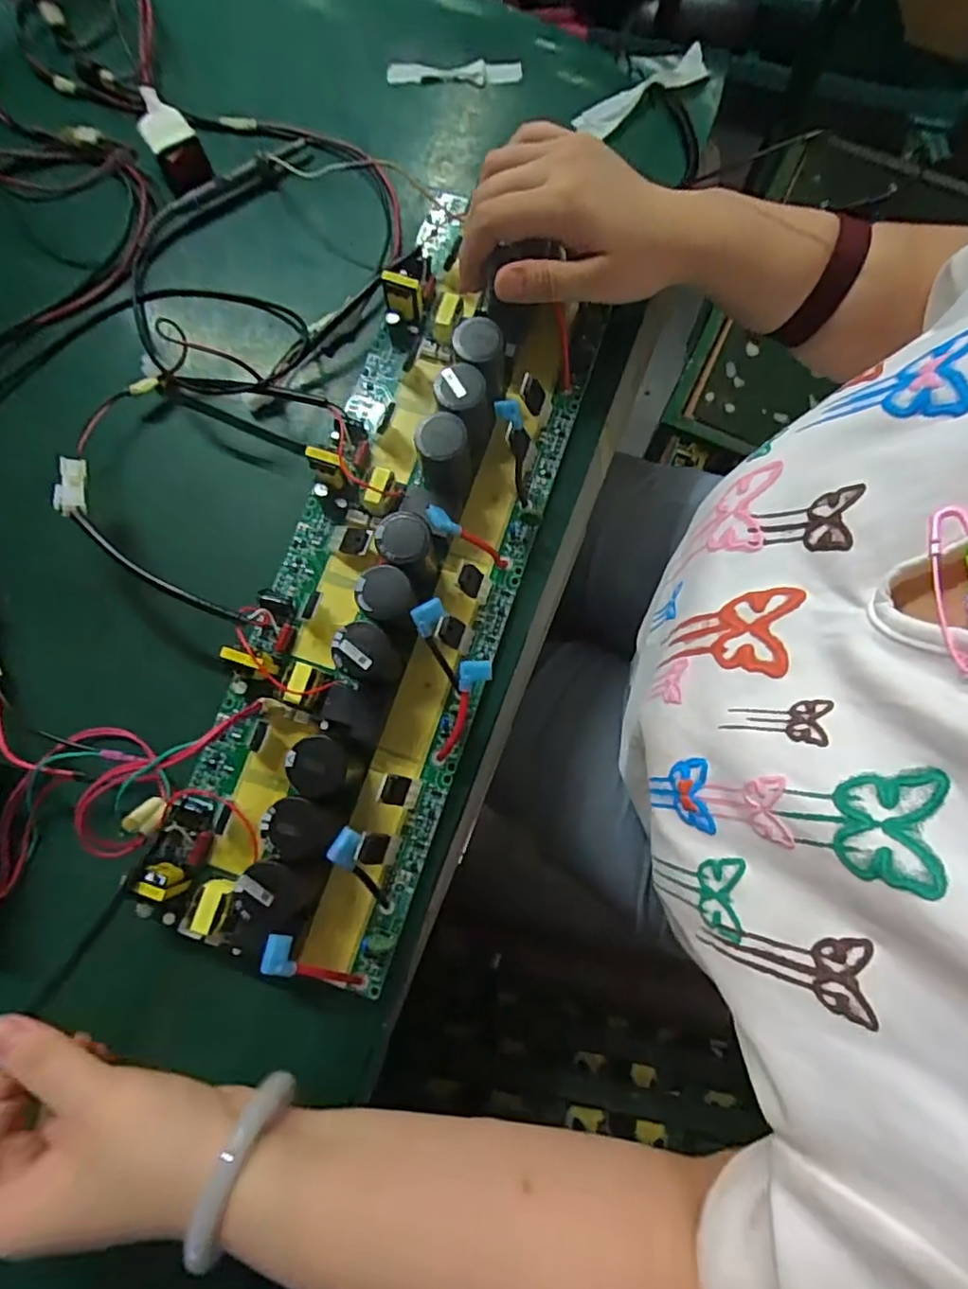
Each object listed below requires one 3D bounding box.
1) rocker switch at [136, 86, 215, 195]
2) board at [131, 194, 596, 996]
[{"bbox_3d":[-0.214,-0.346,0.403,0.032,0.025,0.079,-28,78,-4],"label":"rocker switch"},{"bbox_3d":[-0.049,-0.047,0.334,0.143,0.061,0.419,15,79,5],"label":"board"}]

